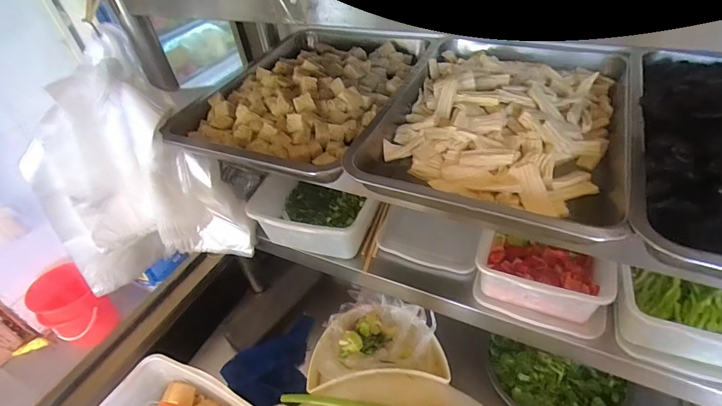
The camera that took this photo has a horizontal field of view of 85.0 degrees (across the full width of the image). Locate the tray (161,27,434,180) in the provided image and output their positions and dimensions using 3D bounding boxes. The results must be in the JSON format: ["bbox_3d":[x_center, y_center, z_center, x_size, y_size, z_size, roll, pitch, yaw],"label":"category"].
[{"bbox_3d":[-0.075,-0.190,0.625,0.293,0.054,0.405,10,45,19],"label":"tray"}]

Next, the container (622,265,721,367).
[{"bbox_3d":[0.411,0.138,0.483,0.172,0.061,0.114,14,46,22],"label":"container"}]

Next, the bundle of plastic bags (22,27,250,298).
[{"bbox_3d":[-0.336,-0.020,0.584,0.160,0.355,0.224,26,52,32],"label":"bundle of plastic bags"}]

